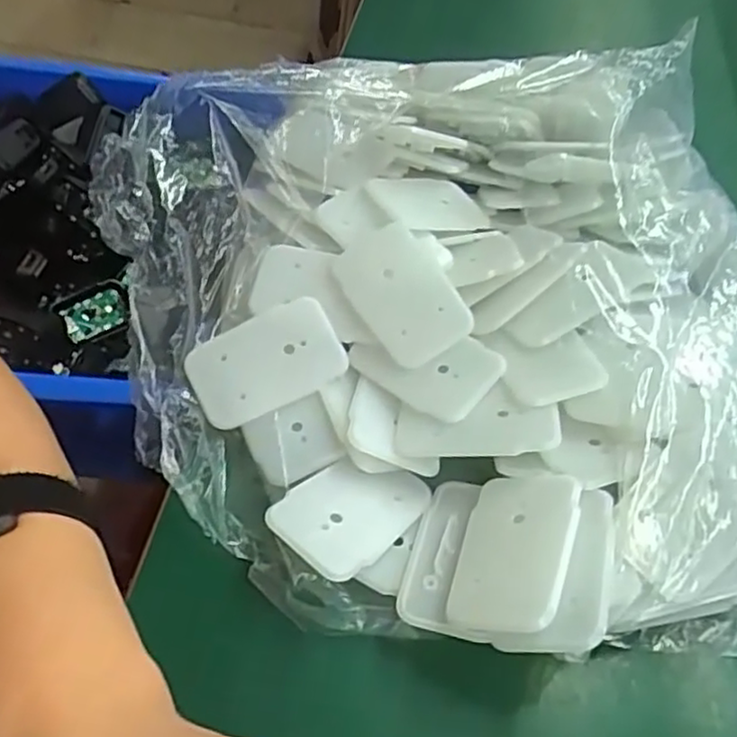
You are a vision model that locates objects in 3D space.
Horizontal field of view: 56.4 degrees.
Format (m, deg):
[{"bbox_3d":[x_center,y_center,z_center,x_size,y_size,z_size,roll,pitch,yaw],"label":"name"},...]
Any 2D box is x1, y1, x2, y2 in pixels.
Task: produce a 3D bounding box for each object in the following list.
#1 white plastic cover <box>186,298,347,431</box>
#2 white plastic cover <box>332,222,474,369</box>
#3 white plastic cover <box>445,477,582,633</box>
[{"bbox_3d":[-0.047,-0.003,0.318,0.069,0.004,0.043,-27,79,-8],"label":"white plastic cover"},{"bbox_3d":[0.016,-0.035,0.325,0.042,0.009,0.070,-37,70,8],"label":"white plastic cover"},{"bbox_3d":[0.055,0.068,0.260,0.043,0.004,0.065,-11,38,35],"label":"white plastic cover"}]

